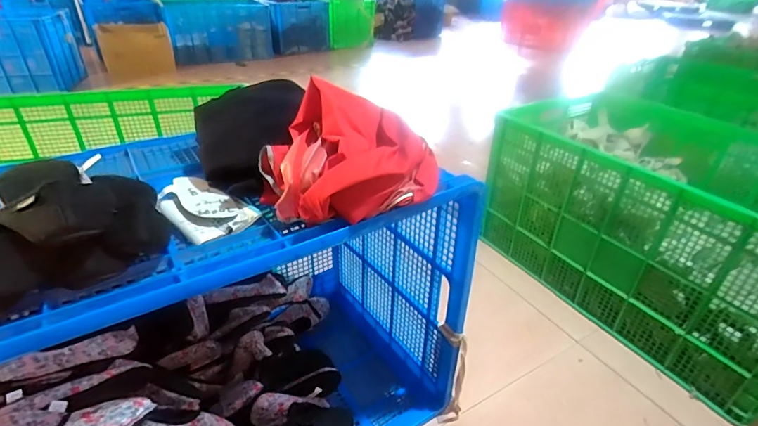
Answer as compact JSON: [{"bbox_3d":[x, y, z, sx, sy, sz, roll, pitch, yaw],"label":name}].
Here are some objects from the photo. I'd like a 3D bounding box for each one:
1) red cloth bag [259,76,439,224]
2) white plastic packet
[{"bbox_3d":[-0.049,-0.093,0.651,0.237,0.129,0.247,24,39,31],"label":"red cloth bag"},{"bbox_3d":[-0.286,-0.014,0.663,0.179,0.022,0.107,25,39,32],"label":"white plastic packet"}]

